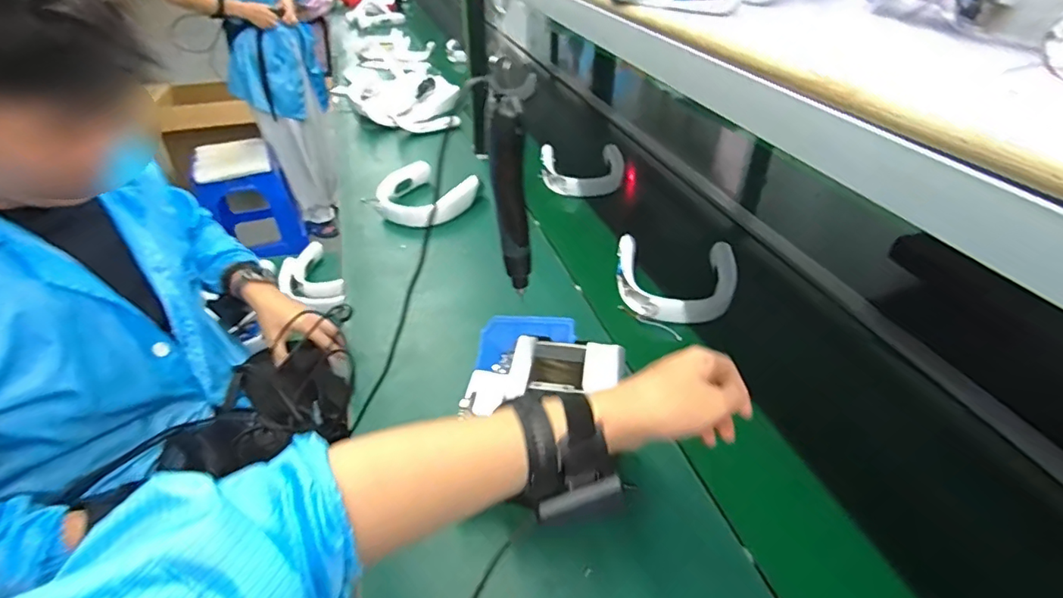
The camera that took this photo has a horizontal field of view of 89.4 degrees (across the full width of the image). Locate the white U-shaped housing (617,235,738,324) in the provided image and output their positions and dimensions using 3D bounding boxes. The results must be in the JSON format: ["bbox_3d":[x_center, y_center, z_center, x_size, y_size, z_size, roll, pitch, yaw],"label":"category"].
[{"bbox_3d":[0.253,-0.036,0.933,0.209,0.039,0.201,3,37,3],"label":"white U-shaped housing"}]

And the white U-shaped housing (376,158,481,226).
[{"bbox_3d":[-0.236,-0.226,1.163,0.218,0.063,0.170,30,46,32],"label":"white U-shaped housing"}]

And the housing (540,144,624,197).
[{"bbox_3d":[0.122,-0.315,1.314,0.197,0.059,0.171,0,37,-1],"label":"housing"}]

